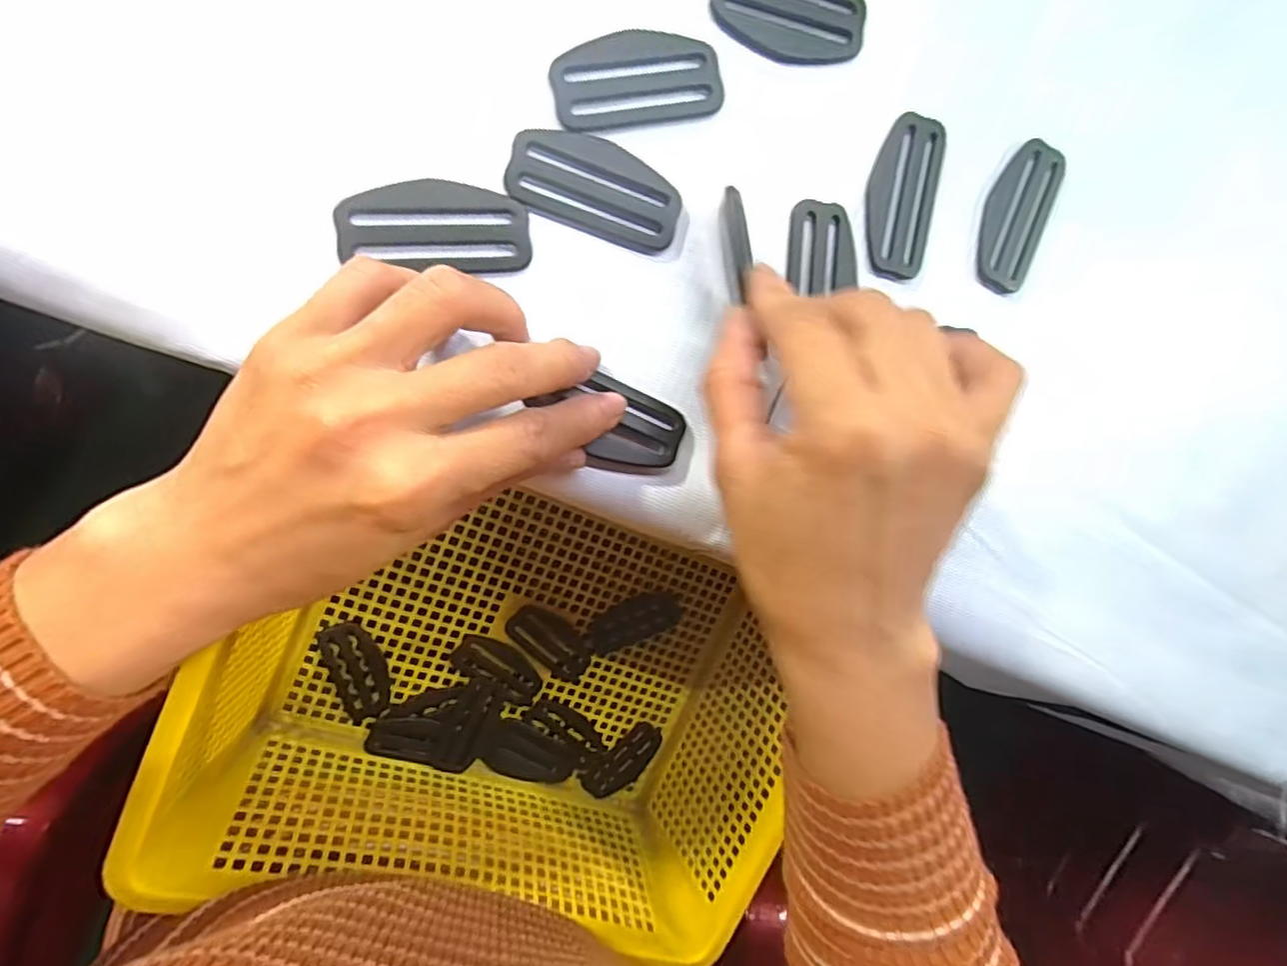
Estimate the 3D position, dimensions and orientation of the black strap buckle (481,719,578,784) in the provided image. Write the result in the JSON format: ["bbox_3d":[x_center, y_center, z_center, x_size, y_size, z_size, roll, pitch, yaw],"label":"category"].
[{"bbox_3d":[-0.073,0.173,0.402,0.066,0.005,0.033,34,85,-24],"label":"black strap buckle"}]

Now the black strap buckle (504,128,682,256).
[{"bbox_3d":[-0.016,-0.100,0.215,0.058,0.004,0.029,15,98,-15],"label":"black strap buckle"}]

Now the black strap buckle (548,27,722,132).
[{"bbox_3d":[-0.002,-0.137,0.213,0.058,0.005,0.028,-15,92,-7],"label":"black strap buckle"}]

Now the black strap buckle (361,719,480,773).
[{"bbox_3d":[-0.131,0.155,0.377,0.062,0.009,0.027,18,88,-7],"label":"black strap buckle"}]

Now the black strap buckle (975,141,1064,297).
[{"bbox_3d":[0.152,-0.109,0.257,0.027,0.007,0.058,22,87,-7],"label":"black strap buckle"}]

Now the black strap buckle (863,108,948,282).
[{"bbox_3d":[0.100,-0.110,0.243,0.027,0.007,0.060,11,89,-8],"label":"black strap buckle"}]

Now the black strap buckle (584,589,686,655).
[{"bbox_3d":[-0.005,0.087,0.407,0.066,0.004,0.030,-20,114,-17],"label":"black strap buckle"}]

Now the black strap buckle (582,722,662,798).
[{"bbox_3d":[-0.013,0.187,0.425,0.060,0.006,0.028,-43,95,-6],"label":"black strap buckle"}]

